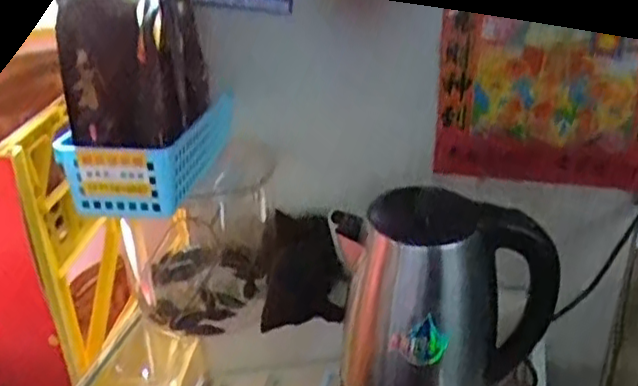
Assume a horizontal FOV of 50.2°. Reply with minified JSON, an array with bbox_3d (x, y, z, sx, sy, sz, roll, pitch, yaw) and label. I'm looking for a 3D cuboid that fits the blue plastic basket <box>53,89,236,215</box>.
[{"bbox_3d":[-0.183,-0.066,0.796,0.114,0.077,0.258,4,29,10],"label":"blue plastic basket"}]

